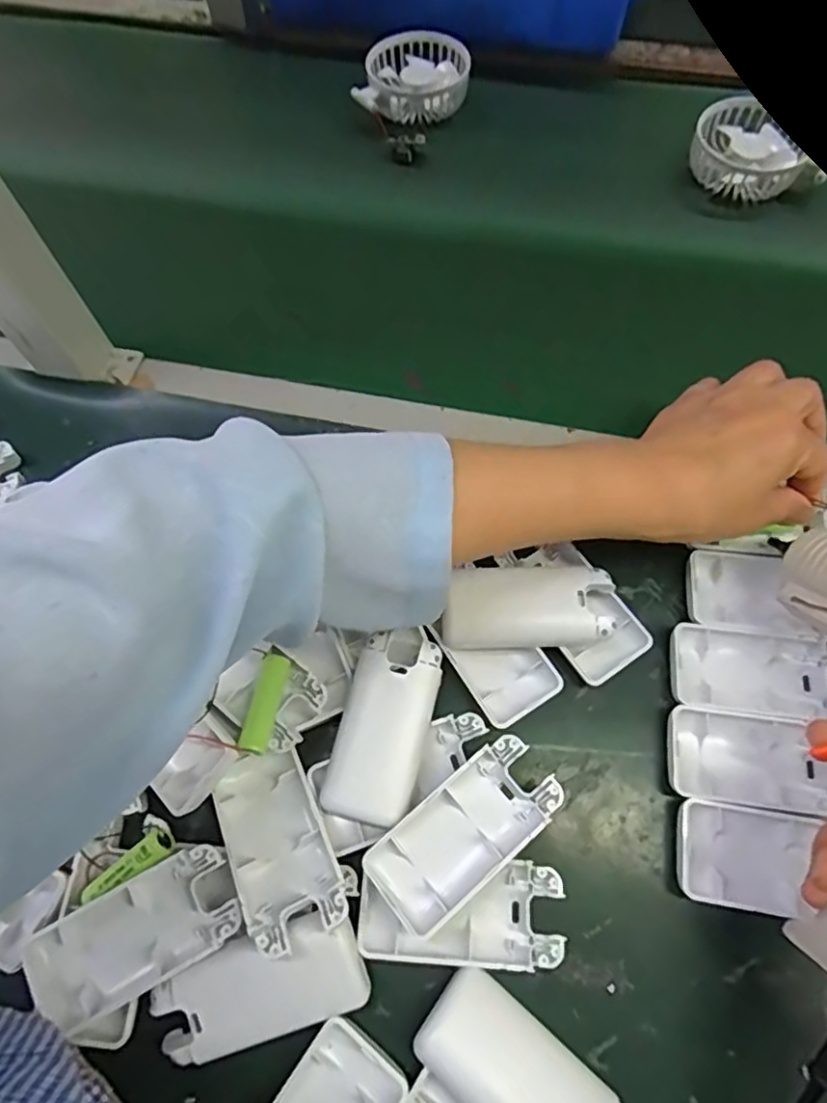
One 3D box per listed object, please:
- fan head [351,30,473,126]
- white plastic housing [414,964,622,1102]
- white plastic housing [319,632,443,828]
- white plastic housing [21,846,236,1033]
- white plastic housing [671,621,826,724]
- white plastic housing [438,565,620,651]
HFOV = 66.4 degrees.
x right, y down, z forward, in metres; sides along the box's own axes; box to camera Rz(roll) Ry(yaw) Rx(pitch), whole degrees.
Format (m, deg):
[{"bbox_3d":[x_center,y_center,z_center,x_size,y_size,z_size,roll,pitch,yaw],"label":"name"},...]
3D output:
[{"bbox_3d":[-0.001,-0.421,0.560,0.096,0.033,0.084,-3,68,2],"label":"fan head"},{"bbox_3d":[0.048,0.230,0.274,0.092,0.026,0.043,36,74,15],"label":"white plastic housing"},{"bbox_3d":[-0.016,0.090,0.323,0.045,0.011,0.090,14,70,8],"label":"white plastic housing"},{"bbox_3d":[-0.128,0.178,0.292,0.096,0.020,0.044,-27,70,-8],"label":"white plastic housing"},{"bbox_3d":[0.189,0.067,0.342,0.096,0.014,0.045,7,69,5],"label":"white plastic housing"},{"bbox_3d":[0.062,0.030,0.351,0.091,0.027,0.046,-3,68,2],"label":"white plastic housing"}]

